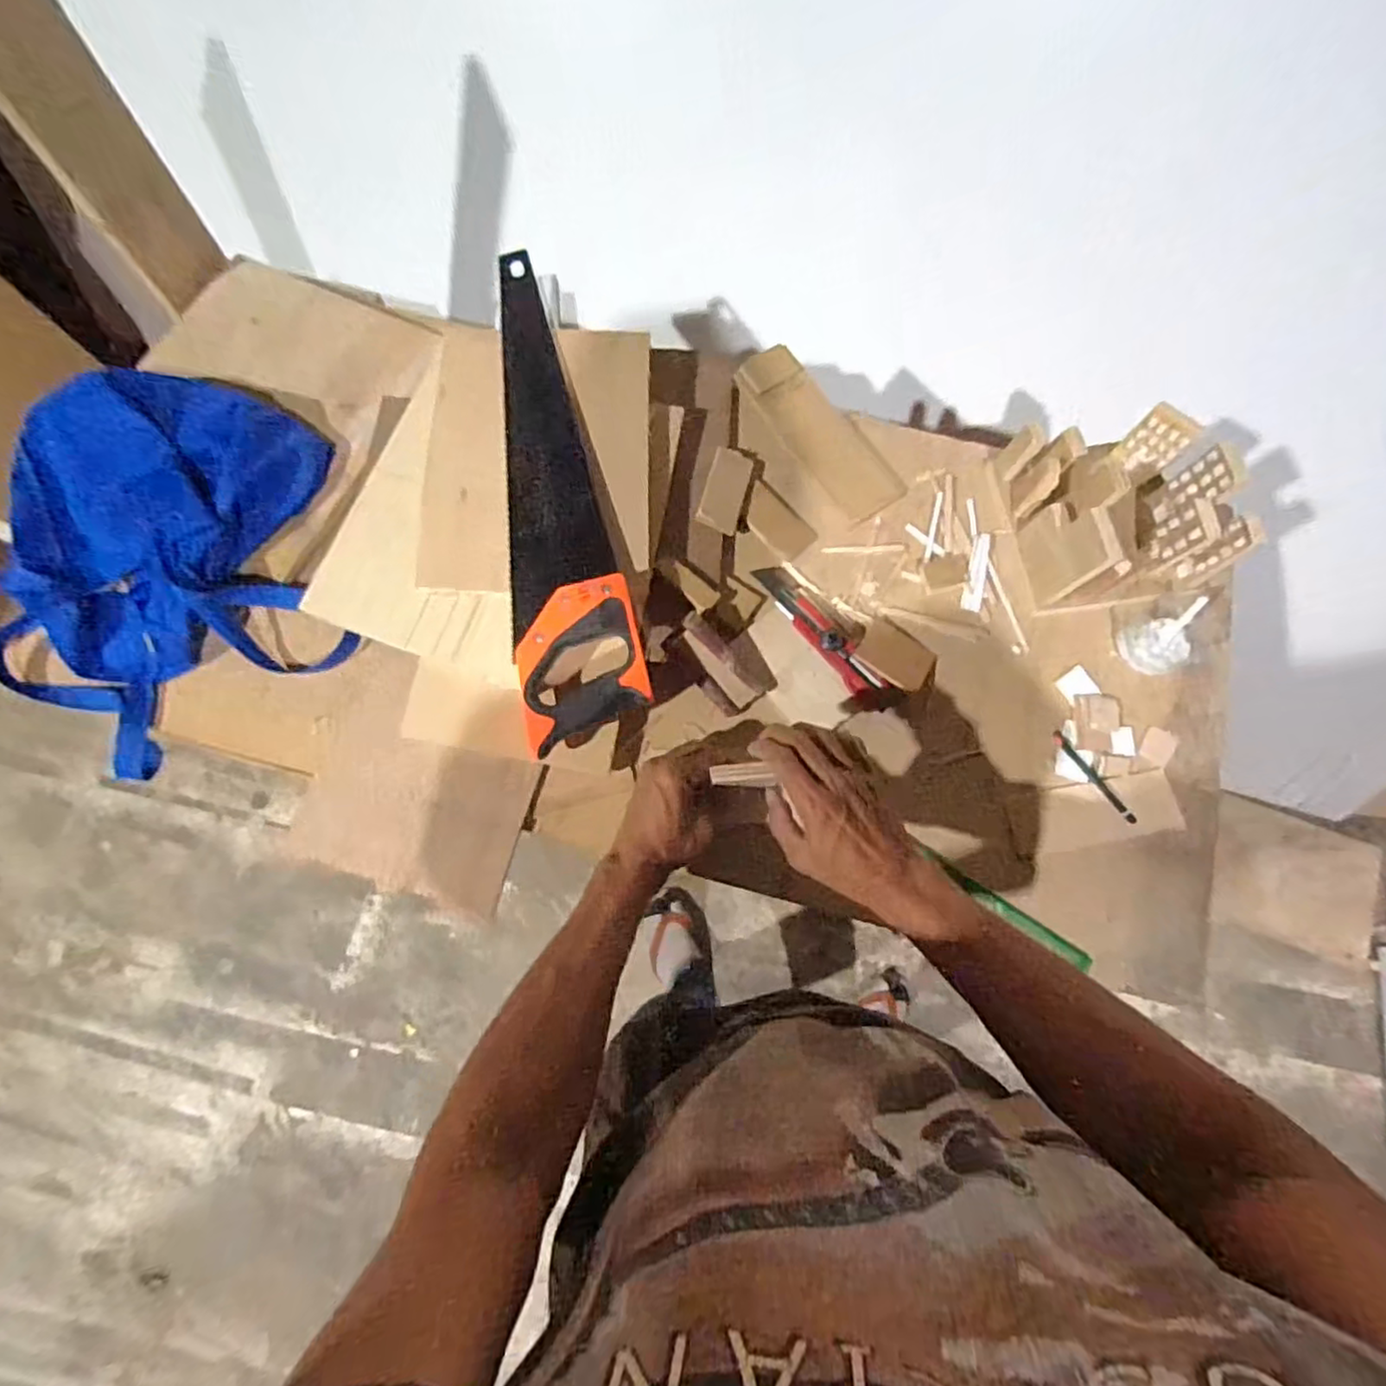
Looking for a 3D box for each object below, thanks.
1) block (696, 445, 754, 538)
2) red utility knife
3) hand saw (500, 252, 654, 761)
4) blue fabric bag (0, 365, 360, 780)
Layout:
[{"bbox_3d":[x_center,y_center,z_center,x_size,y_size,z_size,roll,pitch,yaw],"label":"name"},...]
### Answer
[{"bbox_3d":[0.033,-0.209,0.689,0.042,0.013,0.087,14,75,4],"label":"block"},{"bbox_3d":[0.129,-0.056,0.662,0.037,0.023,0.187,-39,78,-10],"label":"red utility knife"},{"bbox_3d":[-0.142,-0.202,0.631,0.106,0.034,0.494,-13,75,-4],"label":"hand saw"},{"bbox_3d":[-0.458,-0.108,0.599,0.265,0.122,0.361,12,74,3],"label":"blue fabric bag"}]

